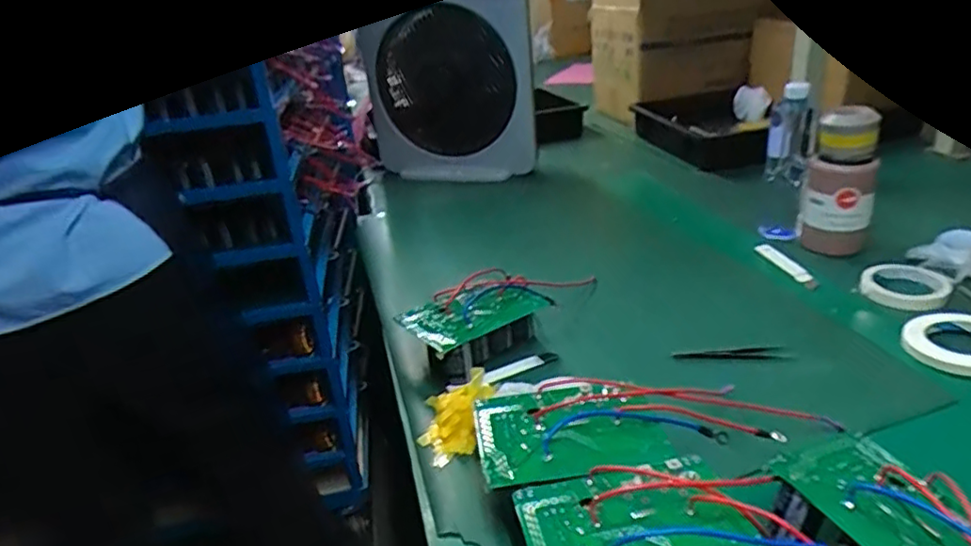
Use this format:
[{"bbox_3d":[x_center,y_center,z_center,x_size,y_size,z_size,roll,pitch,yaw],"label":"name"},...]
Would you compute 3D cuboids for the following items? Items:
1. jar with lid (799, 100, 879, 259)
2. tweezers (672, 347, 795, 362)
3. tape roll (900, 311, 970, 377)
[{"bbox_3d":[0.505,-0.127,0.905,0.090,0.189,0.085,10,30,30],"label":"jar with lid"},{"bbox_3d":[0.283,0.095,0.730,0.126,0.009,0.020,0,27,12],"label":"tweezers"},{"bbox_3d":[0.531,0.072,0.701,0.115,0.018,0.117,-5,26,3],"label":"tape roll"}]

